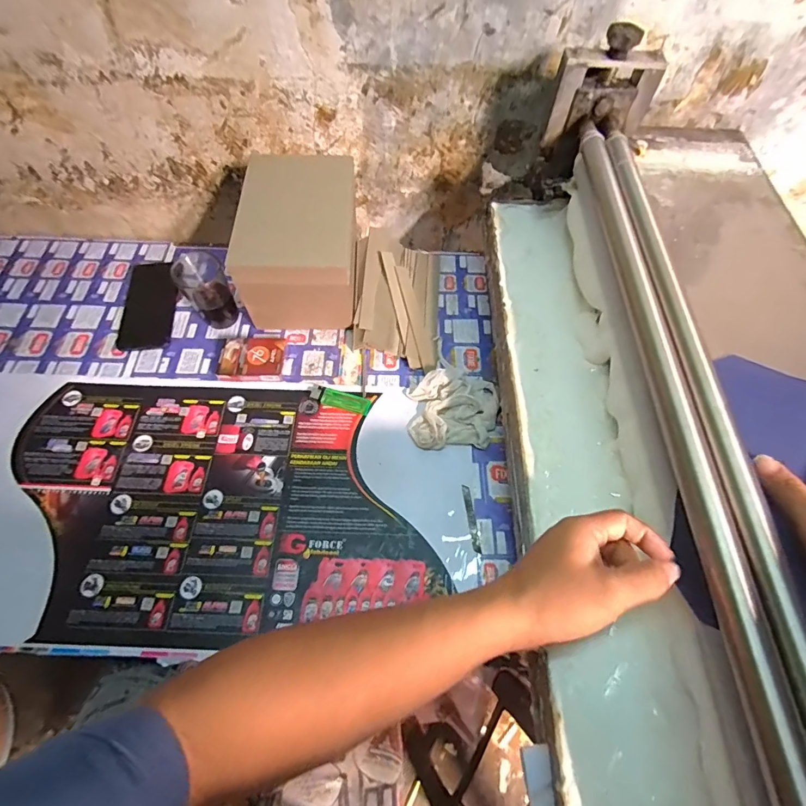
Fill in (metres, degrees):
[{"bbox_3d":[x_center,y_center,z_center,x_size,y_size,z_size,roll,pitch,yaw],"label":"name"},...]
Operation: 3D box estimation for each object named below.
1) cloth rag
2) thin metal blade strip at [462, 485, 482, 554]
[{"bbox_3d":[0.068,0.007,0.556,0.115,0.025,0.108,1,62,-1],"label":"cloth rag"},{"bbox_3d":[0.081,0.137,0.499,0.009,0.004,0.079,-6,62,-5],"label":"thin metal blade strip"}]

